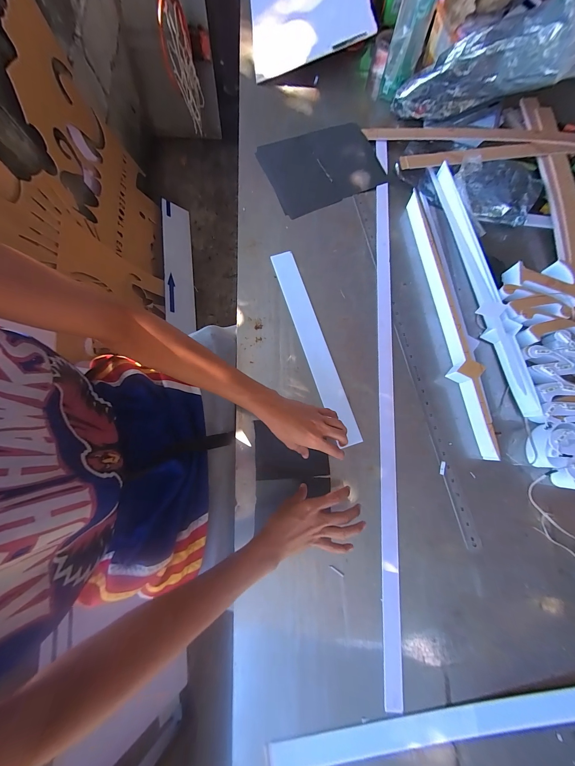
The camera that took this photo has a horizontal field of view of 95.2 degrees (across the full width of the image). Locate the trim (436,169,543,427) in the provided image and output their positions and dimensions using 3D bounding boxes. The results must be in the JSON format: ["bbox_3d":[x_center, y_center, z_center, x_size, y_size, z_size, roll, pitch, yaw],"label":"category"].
[{"bbox_3d":[0.410,-0.221,0.562,0.056,0.037,0.608,-9,78,-1],"label":"trim"}]

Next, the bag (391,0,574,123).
[{"bbox_3d":[0.449,-0.694,0.576,0.392,0.141,0.107,19,77,36],"label":"bag"}]

